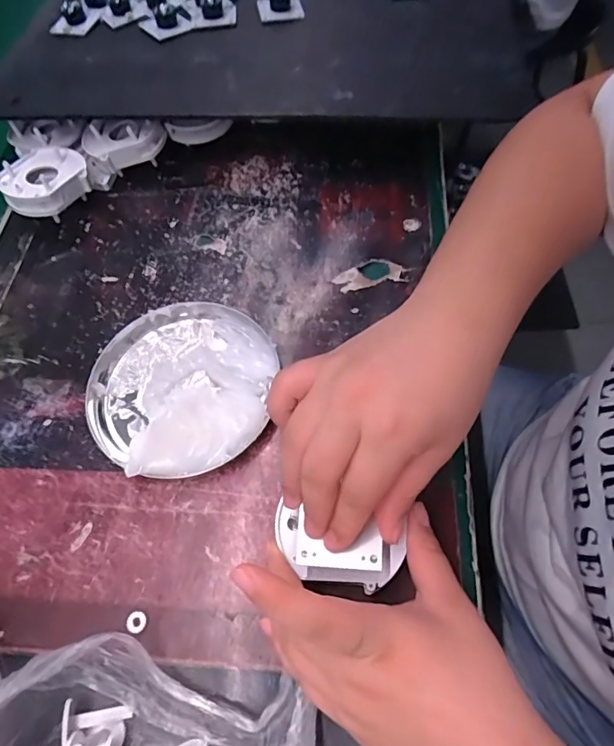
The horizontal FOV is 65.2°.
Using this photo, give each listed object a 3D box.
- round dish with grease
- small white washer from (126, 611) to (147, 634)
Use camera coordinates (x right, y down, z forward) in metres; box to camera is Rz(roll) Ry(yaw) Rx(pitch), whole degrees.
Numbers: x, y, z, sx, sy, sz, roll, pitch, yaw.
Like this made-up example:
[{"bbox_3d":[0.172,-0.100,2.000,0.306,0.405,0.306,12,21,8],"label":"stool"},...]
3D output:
[{"bbox_3d":[-0.086,0.005,0.323,0.123,0.027,0.127,-2,61,3],"label":"round dish with grease"},{"bbox_3d":[-0.094,0.137,0.265,0.011,0.004,0.011,-1,60,2],"label":"small white washer"}]

